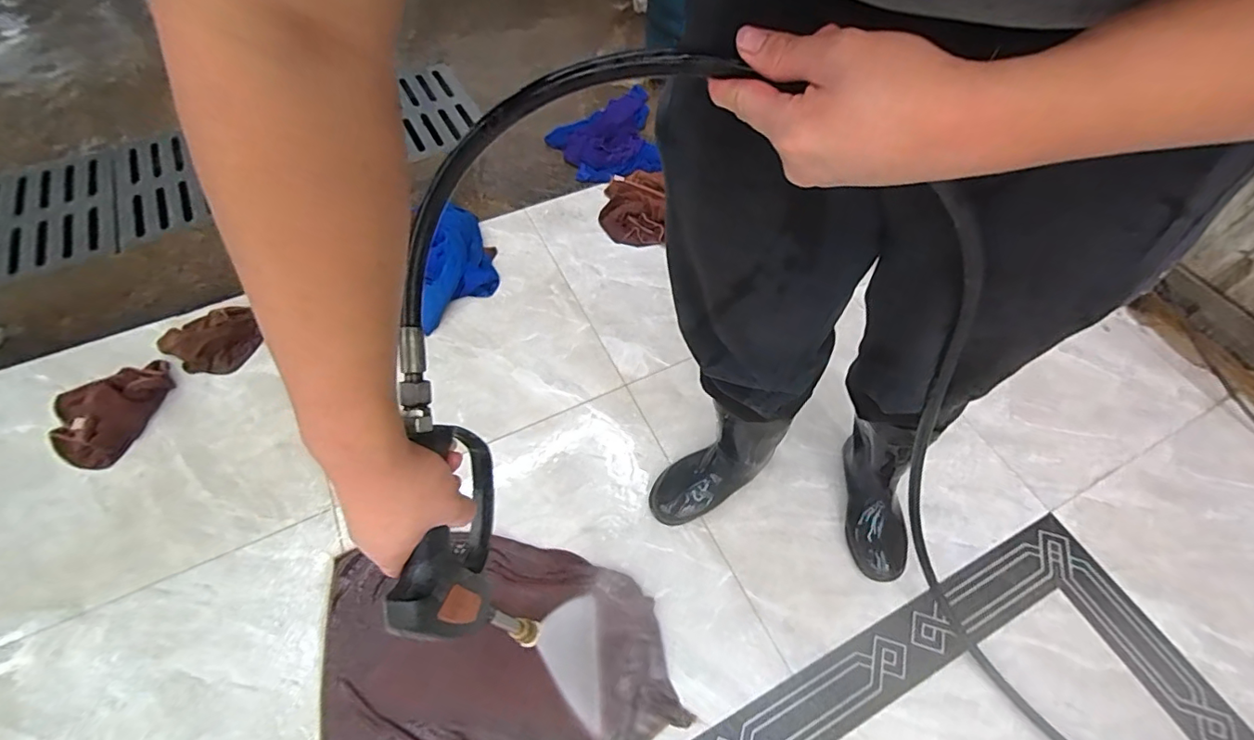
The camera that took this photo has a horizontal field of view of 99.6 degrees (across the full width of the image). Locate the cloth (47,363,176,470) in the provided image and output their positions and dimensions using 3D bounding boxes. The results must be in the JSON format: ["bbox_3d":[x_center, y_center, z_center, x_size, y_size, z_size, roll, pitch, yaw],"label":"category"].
[{"bbox_3d":[-1.020,0.072,1.018,0.203,0.049,0.225,4,57,2],"label":"cloth"}]

